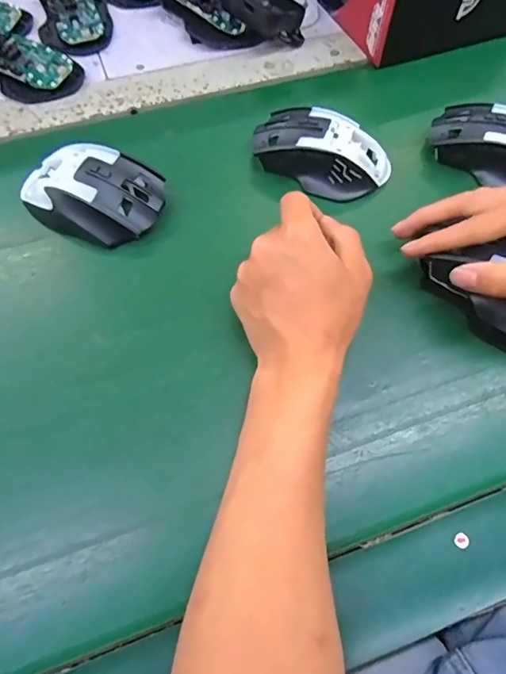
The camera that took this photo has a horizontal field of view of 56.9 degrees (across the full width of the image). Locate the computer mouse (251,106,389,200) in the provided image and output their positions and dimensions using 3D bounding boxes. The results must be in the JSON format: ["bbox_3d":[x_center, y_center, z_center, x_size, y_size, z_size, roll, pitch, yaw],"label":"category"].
[{"bbox_3d":[0.056,-0.155,0.386,0.116,0.037,0.066,20,64,9],"label":"computer mouse"}]

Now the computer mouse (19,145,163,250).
[{"bbox_3d":[-0.123,-0.112,0.361,0.107,0.036,0.070,15,63,6],"label":"computer mouse"}]

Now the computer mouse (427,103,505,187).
[{"bbox_3d":[0.205,-0.161,0.392,0.111,0.039,0.069,35,67,15],"label":"computer mouse"}]

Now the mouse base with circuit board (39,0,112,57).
[{"bbox_3d":[-0.188,-0.338,0.482,0.070,0.026,0.120,-15,64,-9],"label":"mouse base with circuit board"}]

